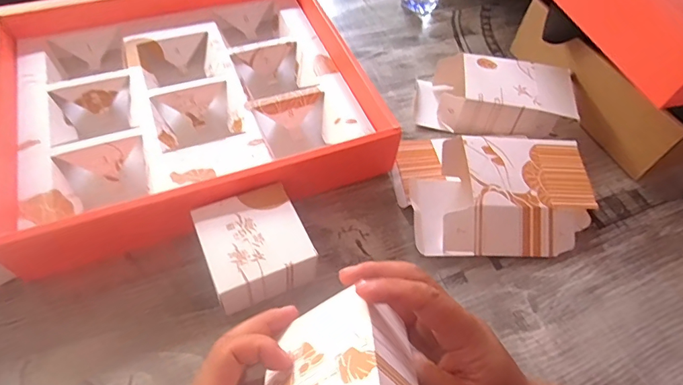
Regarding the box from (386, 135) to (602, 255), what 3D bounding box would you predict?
[{"bbox_3d":[0.163,-0.003,0.462,0.204,0.044,0.143,1,55,-5],"label":"box"}]

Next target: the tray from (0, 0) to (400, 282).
[{"bbox_3d":[-0.180,-0.125,0.502,0.364,0.069,0.364,-17,58,-16],"label":"tray"}]

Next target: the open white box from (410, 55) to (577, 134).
[{"bbox_3d":[0.187,-0.116,0.531,0.181,0.053,0.090,9,55,1],"label":"open white box"}]

